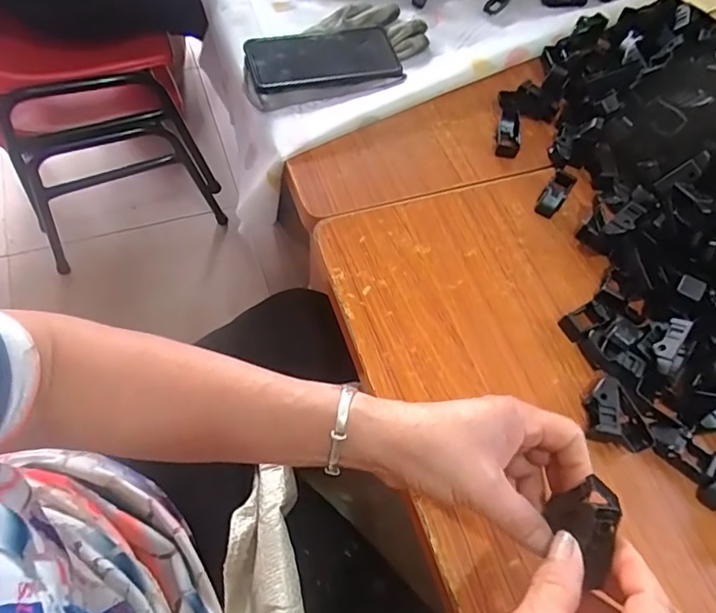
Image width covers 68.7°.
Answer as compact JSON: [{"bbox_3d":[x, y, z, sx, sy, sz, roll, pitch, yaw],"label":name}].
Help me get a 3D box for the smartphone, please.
[{"bbox_3d":[-0.039,-0.275,0.575,0.159,0.012,0.084,-12,66,-9],"label":"smartphone"}]

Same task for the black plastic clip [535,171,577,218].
[{"bbox_3d":[0.195,-0.111,0.518,0.021,0.013,0.053,33,64,11],"label":"black plastic clip"}]

